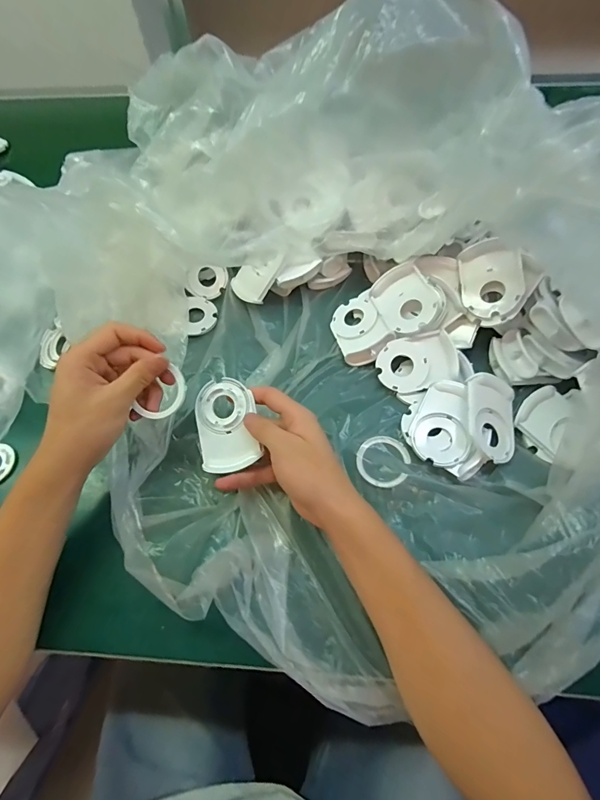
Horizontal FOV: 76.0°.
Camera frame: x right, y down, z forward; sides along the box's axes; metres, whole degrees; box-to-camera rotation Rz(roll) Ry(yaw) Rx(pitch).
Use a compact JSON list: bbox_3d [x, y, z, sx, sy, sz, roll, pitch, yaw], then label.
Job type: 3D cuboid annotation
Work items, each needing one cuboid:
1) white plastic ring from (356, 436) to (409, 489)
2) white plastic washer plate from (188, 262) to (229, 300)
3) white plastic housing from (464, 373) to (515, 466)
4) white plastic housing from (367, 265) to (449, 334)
[{"bbox_3d":[0.079,0.058,0.368,0.049,0.009,0.052,-1,63,2],"label":"white plastic ring"},{"bbox_3d":[-0.115,-0.150,0.482,0.045,0.005,0.044,-1,99,-4],"label":"white plastic washer plate"},{"bbox_3d":[0.183,0.015,0.367,0.055,0.013,0.081,28,66,-18],"label":"white plastic housing"},{"bbox_3d":[0.121,-0.106,0.421,0.062,0.030,0.079,-33,57,21],"label":"white plastic housing"}]

